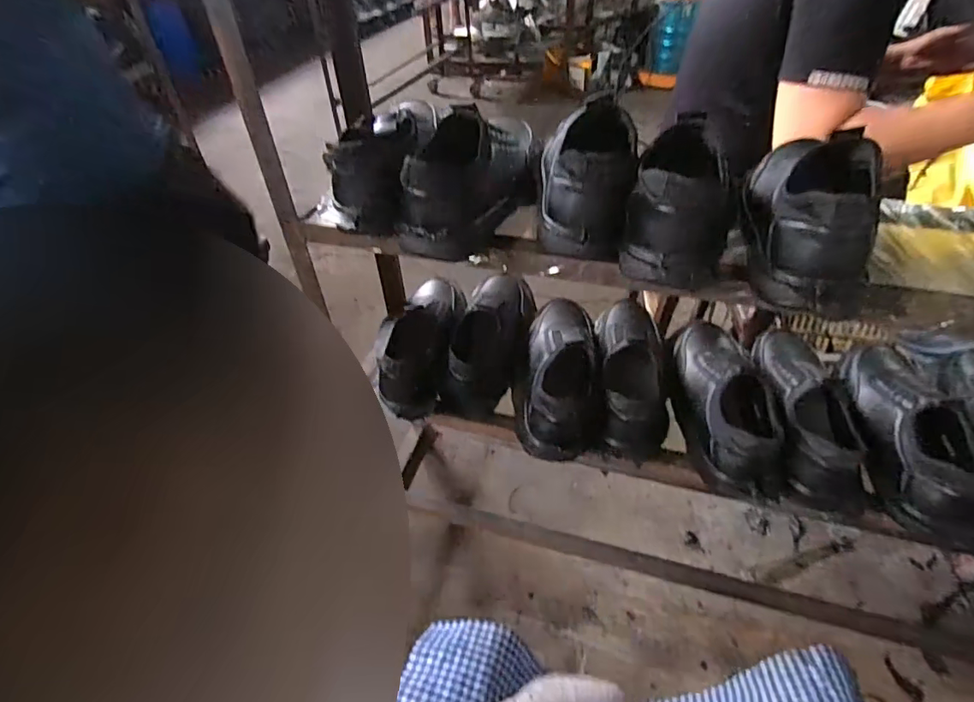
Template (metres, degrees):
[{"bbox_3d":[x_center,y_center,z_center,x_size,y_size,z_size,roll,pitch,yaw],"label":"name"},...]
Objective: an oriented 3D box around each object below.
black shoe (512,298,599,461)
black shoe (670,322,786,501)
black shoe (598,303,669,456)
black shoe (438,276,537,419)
[{"bbox_3d":[0.102,0.017,0.748,0.117,0.093,0.304,4,43,6],"label":"black shoe"},{"bbox_3d":[0.318,0.057,0.707,0.108,0.104,0.302,6,43,8],"label":"black shoe"},{"bbox_3d":[0.212,0.022,0.747,0.102,0.083,0.270,6,43,8],"label":"black shoe"},{"bbox_3d":[0.009,-0.022,0.805,0.110,0.100,0.269,8,44,11],"label":"black shoe"}]

